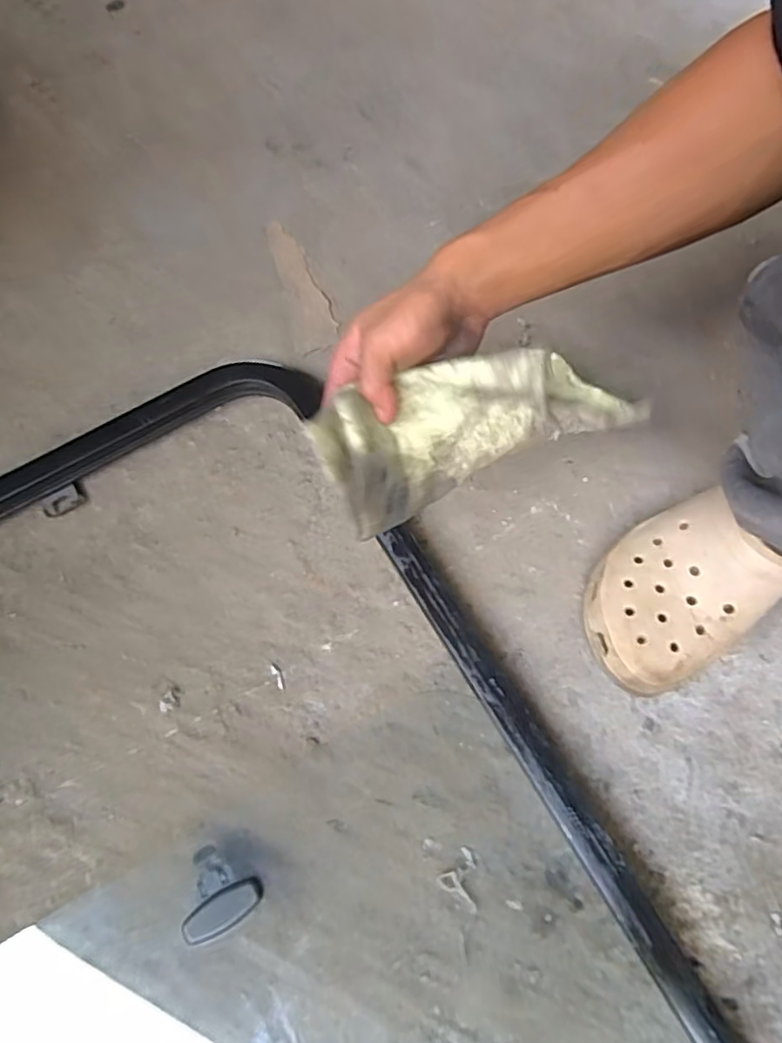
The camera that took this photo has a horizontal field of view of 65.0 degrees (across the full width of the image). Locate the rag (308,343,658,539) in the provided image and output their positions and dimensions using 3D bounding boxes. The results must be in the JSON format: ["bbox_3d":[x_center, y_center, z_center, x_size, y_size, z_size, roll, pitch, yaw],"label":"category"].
[{"bbox_3d":[0.055,-0.062,0.370,0.192,0.087,0.055,-29,25,-7],"label":"rag"}]

